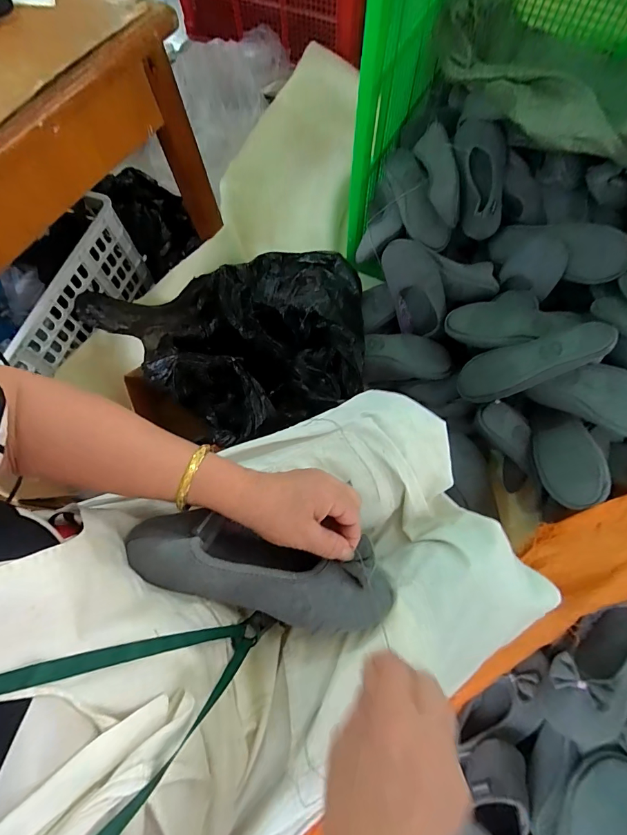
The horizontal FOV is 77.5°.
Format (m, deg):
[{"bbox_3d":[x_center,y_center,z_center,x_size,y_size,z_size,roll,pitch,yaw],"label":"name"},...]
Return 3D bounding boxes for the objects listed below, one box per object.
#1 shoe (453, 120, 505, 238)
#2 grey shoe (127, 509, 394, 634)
[{"bbox_3d":[0.320,-0.464,0.752,0.099,0.061,0.220,7,71,4],"label":"shoe"},{"bbox_3d":[-0.036,0.135,0.342,0.237,0.059,0.073,18,71,-10],"label":"grey shoe"}]

